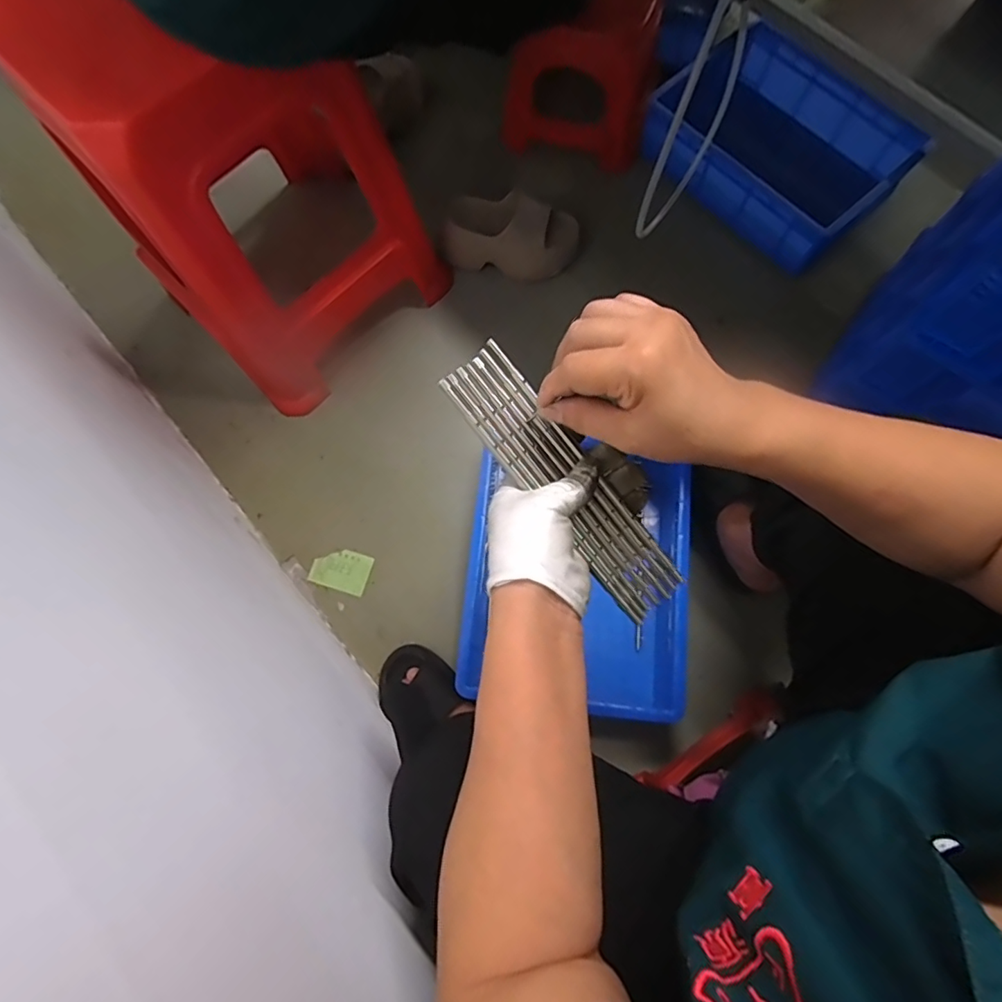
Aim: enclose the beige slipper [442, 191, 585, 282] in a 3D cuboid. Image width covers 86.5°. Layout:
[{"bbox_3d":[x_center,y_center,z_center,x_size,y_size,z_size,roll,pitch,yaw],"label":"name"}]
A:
[{"bbox_3d":[0.019,-0.465,0.913,0.219,0.095,0.113,16,76,6],"label":"beige slipper"}]

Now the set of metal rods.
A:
[{"bbox_3d":[0.048,-0.009,0.372,0.052,0.015,0.220,-42,99,-9],"label":"set of metal rods"}]

